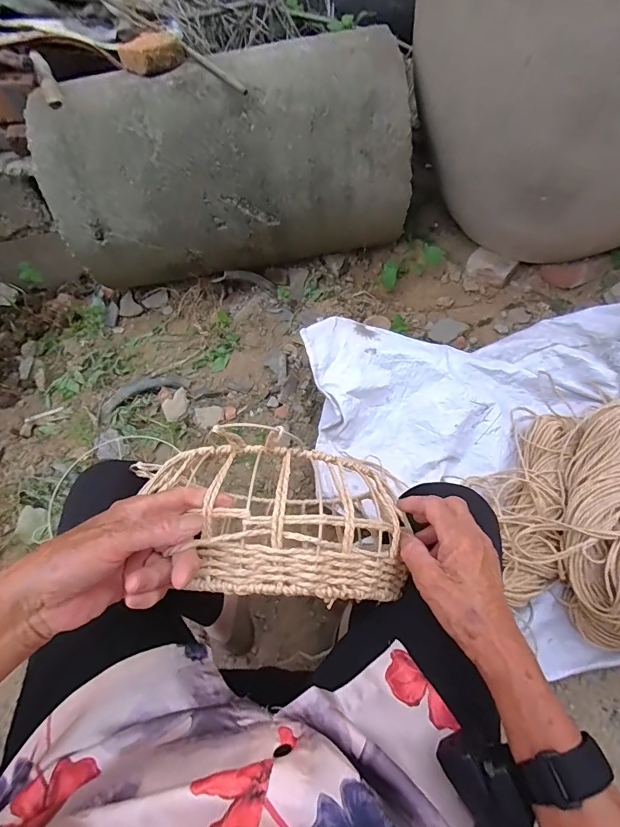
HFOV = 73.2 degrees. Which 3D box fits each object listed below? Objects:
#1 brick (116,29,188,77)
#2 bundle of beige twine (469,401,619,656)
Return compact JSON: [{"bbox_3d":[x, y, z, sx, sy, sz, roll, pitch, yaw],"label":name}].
[{"bbox_3d":[-0.364,-0.827,0.954,0.141,0.048,0.088,-21,54,-9],"label":"brick"},{"bbox_3d":[0.594,0.198,0.804,0.431,0.184,0.448,25,66,17],"label":"bundle of beige twine"}]

